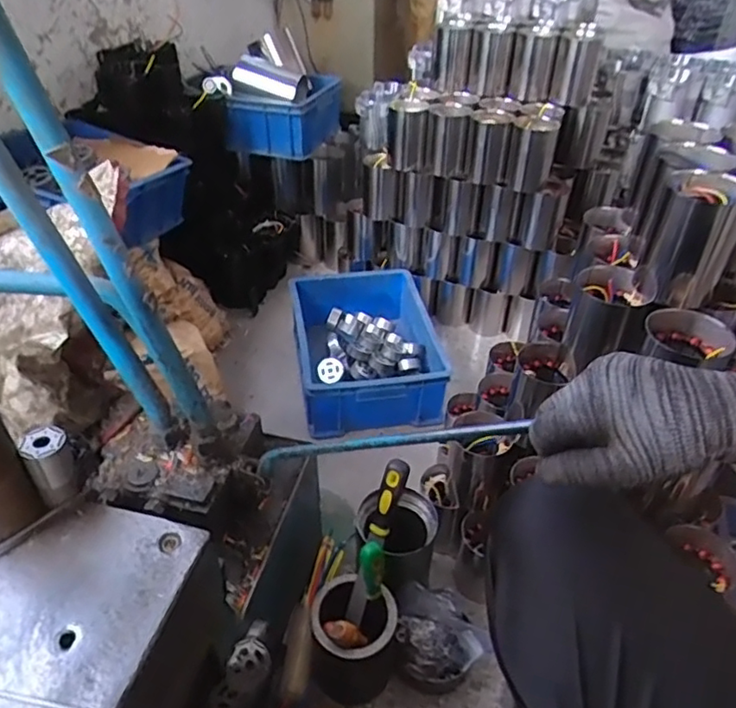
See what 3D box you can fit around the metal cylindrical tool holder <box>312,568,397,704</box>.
[{"bbox_3d":[-0.020,0.394,0.822,0.109,0.154,0.103,0,39,0],"label":"metal cylindrical tool holder"}]

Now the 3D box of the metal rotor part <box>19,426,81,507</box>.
[{"bbox_3d":[-0.286,0.100,0.544,0.035,0.065,0.032,-31,49,-33],"label":"metal rotor part"}]

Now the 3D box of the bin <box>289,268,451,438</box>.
[{"bbox_3d":[-0.009,-0.023,1.345,0.300,0.130,0.417,-5,39,-8],"label":"bin"}]

